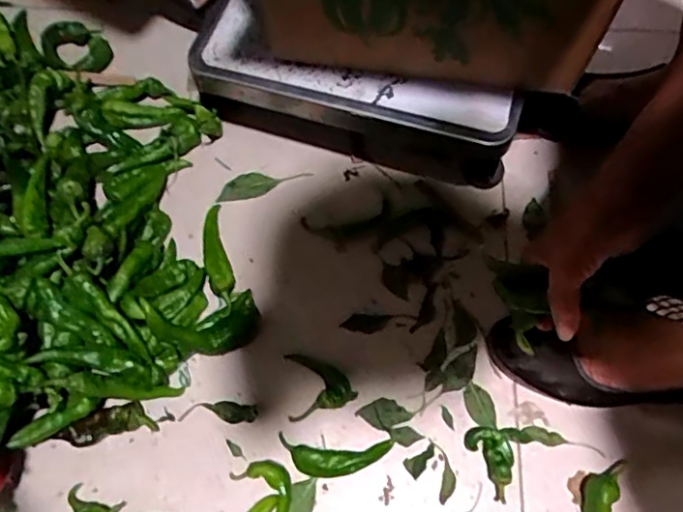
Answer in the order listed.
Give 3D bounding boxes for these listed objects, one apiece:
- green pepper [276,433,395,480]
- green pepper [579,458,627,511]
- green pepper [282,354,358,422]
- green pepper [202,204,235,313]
[{"bbox_3d":[-0.007,0.178,0.499,0.098,0.019,0.035,4,67,2],"label":"green pepper"},{"bbox_3d":[0.228,0.214,0.481,0.042,0.024,0.080,6,67,3],"label":"green pepper"},{"bbox_3d":[-0.019,0.119,0.527,0.063,0.013,0.059,-4,67,-1],"label":"green pepper"},{"bbox_3d":[-0.126,-0.002,0.569,0.024,0.034,0.117,-15,68,-6],"label":"green pepper"}]

